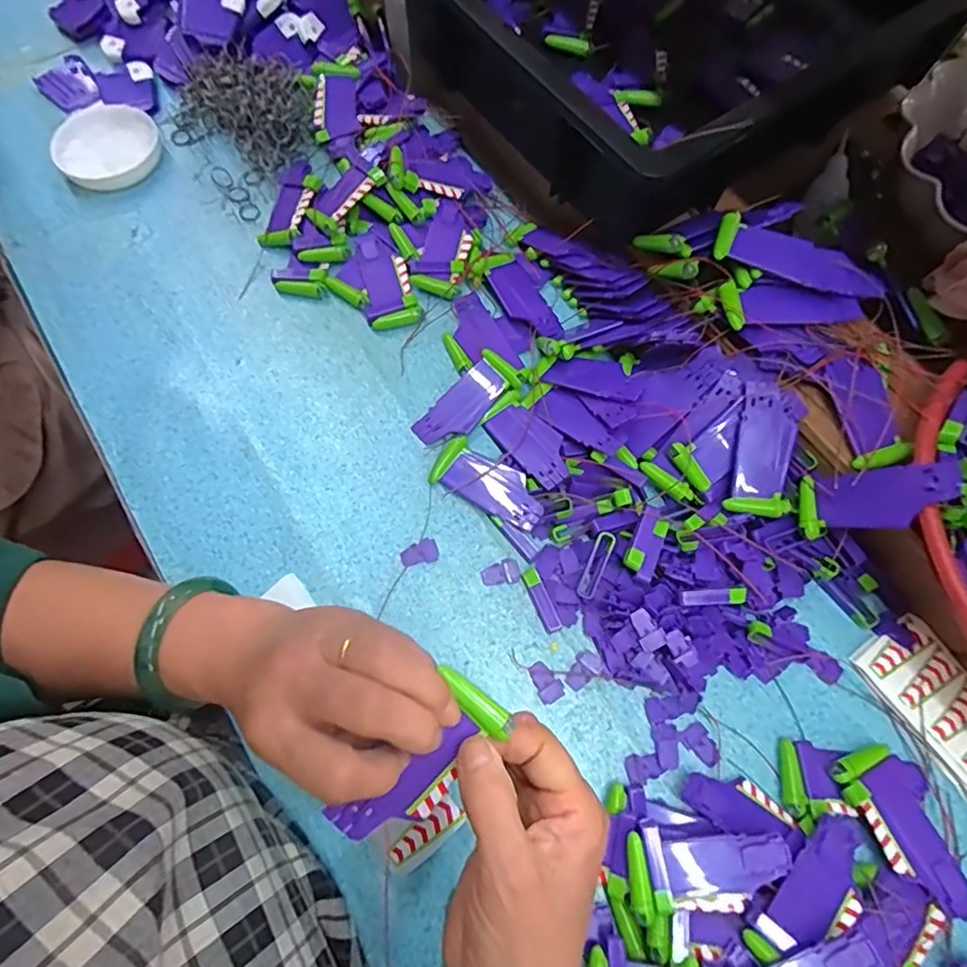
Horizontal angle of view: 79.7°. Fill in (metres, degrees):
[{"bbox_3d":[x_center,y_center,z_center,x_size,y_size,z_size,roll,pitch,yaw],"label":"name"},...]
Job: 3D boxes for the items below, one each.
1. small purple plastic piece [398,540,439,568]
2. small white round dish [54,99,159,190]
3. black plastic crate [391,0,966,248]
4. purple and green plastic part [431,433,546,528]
[{"bbox_3d":[-0.046,0.050,0.416,0.027,0.004,0.017,-13,69,-6],"label":"small purple plastic piece"},{"bbox_3d":[-0.352,-0.318,0.541,0.089,0.020,0.108,-30,72,-12],"label":"small white round dish"},{"bbox_3d":[0.181,-0.398,0.480,0.420,0.107,0.308,-35,73,-14],"label":"black plastic crate"},{"bbox_3d":[0.004,0.000,0.426,0.088,0.021,0.038,30,71,10],"label":"purple and green plastic part"}]

